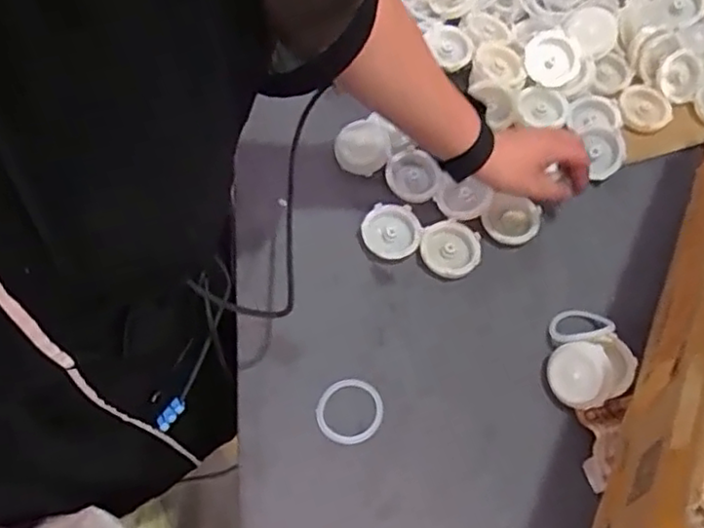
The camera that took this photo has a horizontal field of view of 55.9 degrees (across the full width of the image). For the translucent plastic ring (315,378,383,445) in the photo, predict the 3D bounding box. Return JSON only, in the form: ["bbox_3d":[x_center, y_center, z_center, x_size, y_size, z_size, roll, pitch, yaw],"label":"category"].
[{"bbox_3d":[-0.002,0.132,0.598,0.060,0.004,0.057,1,65,-3],"label":"translucent plastic ring"}]

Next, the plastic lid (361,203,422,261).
[{"bbox_3d":[0.039,-0.033,0.669,0.058,0.006,0.059,1,65,-3],"label":"plastic lid"}]

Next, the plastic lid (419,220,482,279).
[{"bbox_3d":[0.098,-0.015,0.665,0.059,0.008,0.057,1,65,-3],"label":"plastic lid"}]

